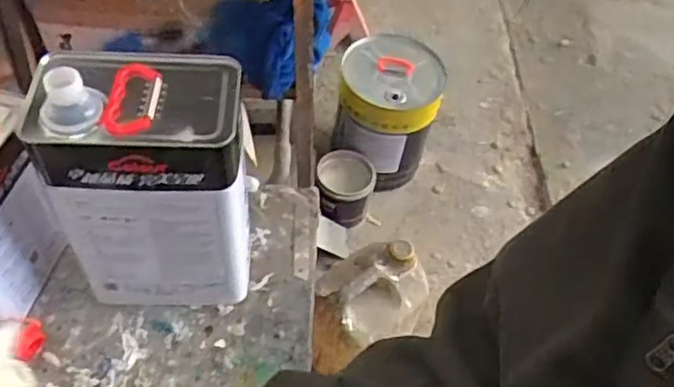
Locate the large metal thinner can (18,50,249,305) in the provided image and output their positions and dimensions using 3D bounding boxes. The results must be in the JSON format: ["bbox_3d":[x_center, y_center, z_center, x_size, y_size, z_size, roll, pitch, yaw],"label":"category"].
[{"bbox_3d":[-0.174,-0.005,0.649,0.164,0.271,0.114,-1,53,-5],"label":"large metal thinner can"}]

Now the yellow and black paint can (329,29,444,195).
[{"bbox_3d":[0.129,-0.202,1.744,0.241,0.354,0.224,2,52,-3],"label":"yellow and black paint can"}]

